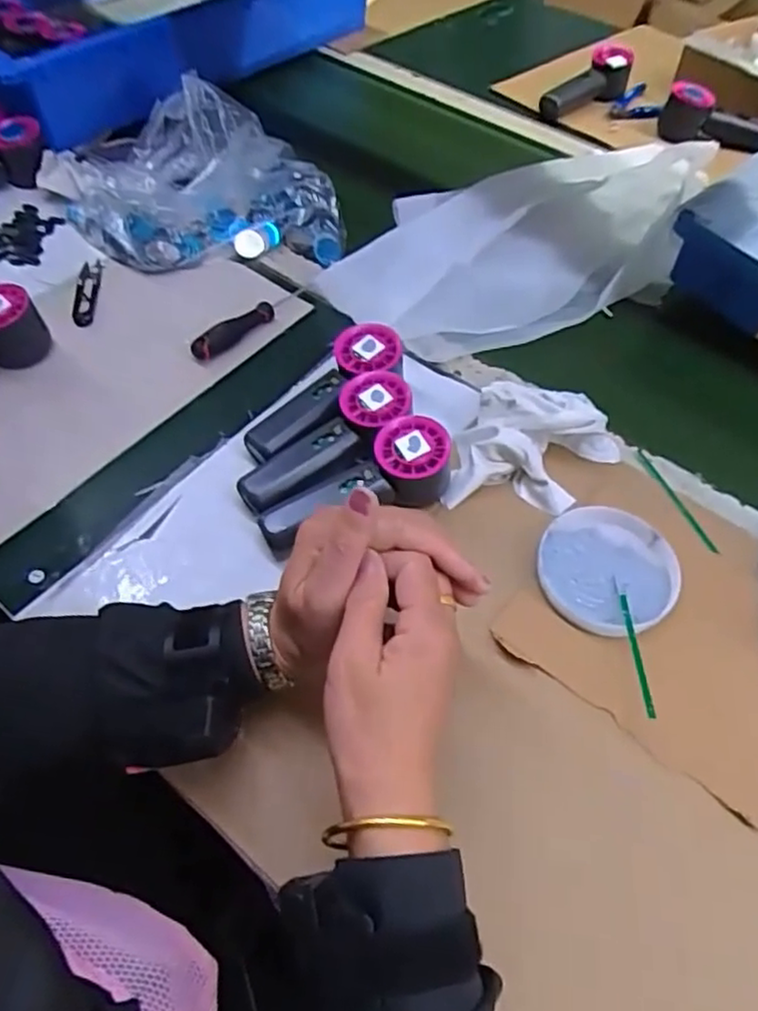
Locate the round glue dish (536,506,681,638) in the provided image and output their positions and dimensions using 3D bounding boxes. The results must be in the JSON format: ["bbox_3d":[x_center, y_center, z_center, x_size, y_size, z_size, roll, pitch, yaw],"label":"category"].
[{"bbox_3d":[0.170,0.047,0.511,0.104,0.015,0.098,2,54,-2],"label":"round glue dish"}]

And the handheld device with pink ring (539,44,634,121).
[{"bbox_3d":[0.290,-0.597,0.978,0.155,0.064,0.057,-34,61,-4],"label":"handheld device with pink ring"}]

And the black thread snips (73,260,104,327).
[{"bbox_3d":[-0.292,-0.214,0.688,0.022,0.005,0.095,-3,54,-6],"label":"black thread snips"}]

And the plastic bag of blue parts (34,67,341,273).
[{"bbox_3d":[-0.206,-0.364,0.751,0.296,0.086,0.267,-14,56,-14],"label":"plastic bag of blue parts"}]

